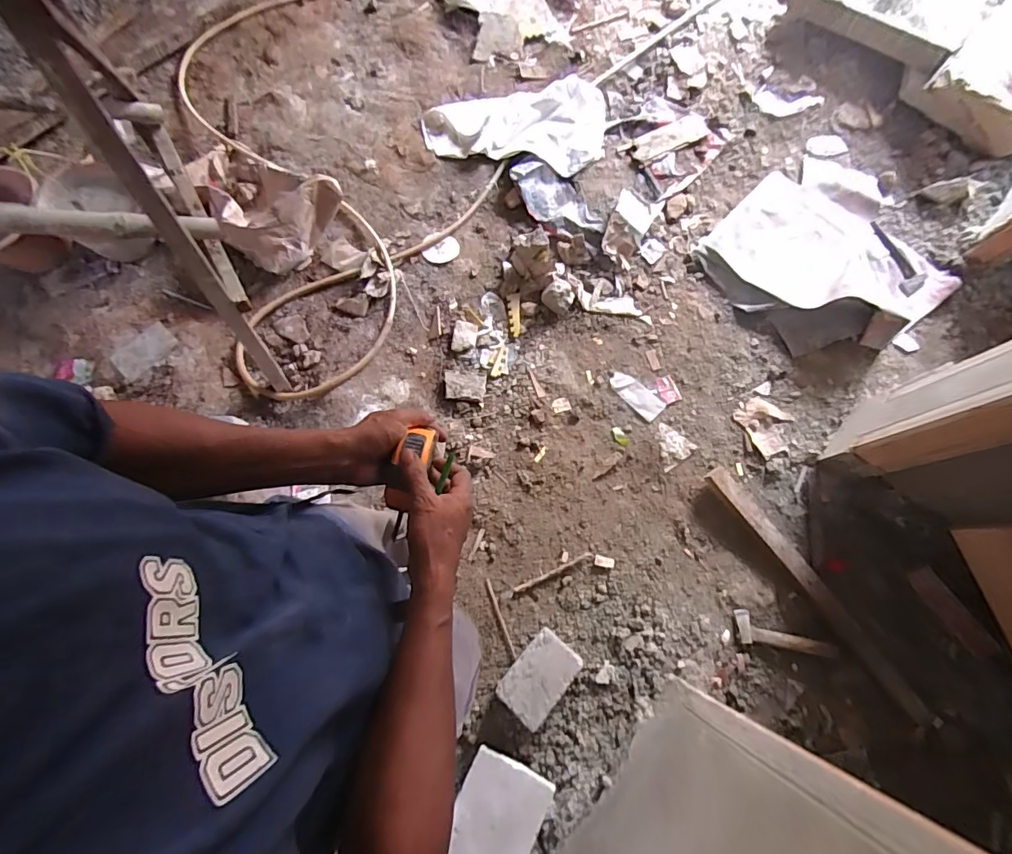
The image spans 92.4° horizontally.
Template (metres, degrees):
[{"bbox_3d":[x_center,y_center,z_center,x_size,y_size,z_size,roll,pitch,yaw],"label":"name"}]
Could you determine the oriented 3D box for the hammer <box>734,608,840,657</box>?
[{"bbox_3d":[0.790,0.580,1.365,0.269,0.032,0.088,7,74,0],"label":"hammer"}]

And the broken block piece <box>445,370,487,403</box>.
[{"bbox_3d":[-0.126,-0.127,1.490,0.123,0.023,0.093,2,74,-2],"label":"broken block piece"}]

